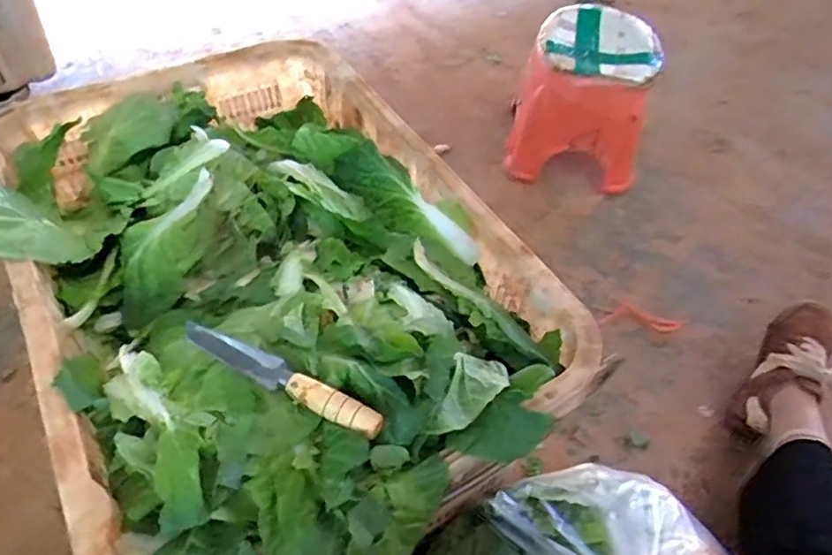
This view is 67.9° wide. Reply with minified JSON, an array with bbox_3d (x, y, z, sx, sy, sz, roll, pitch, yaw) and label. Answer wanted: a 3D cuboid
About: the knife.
[{"bbox_3d":[-0.117,0.083,0.527,0.199,0.015,0.025,24,52,16],"label":"knife"}]

